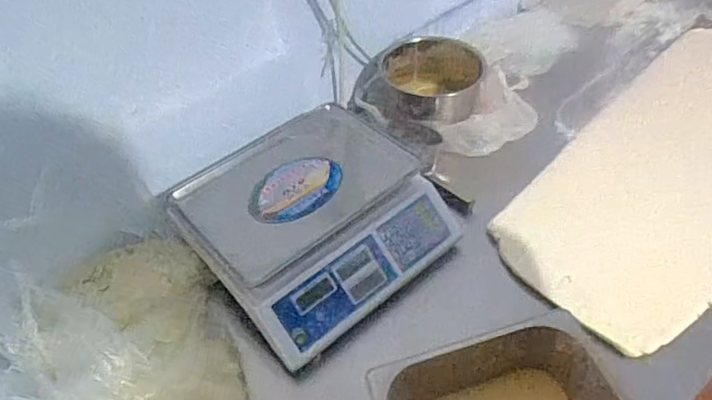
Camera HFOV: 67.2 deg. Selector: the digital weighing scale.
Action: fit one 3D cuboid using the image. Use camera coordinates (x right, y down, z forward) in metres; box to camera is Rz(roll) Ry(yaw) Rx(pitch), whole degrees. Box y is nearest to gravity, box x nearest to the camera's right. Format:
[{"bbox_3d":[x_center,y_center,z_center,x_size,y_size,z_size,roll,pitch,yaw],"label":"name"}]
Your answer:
[{"bbox_3d":[-0.071,0.019,0.822,0.350,0.099,0.333,-34,53,-25],"label":"digital weighing scale"}]

